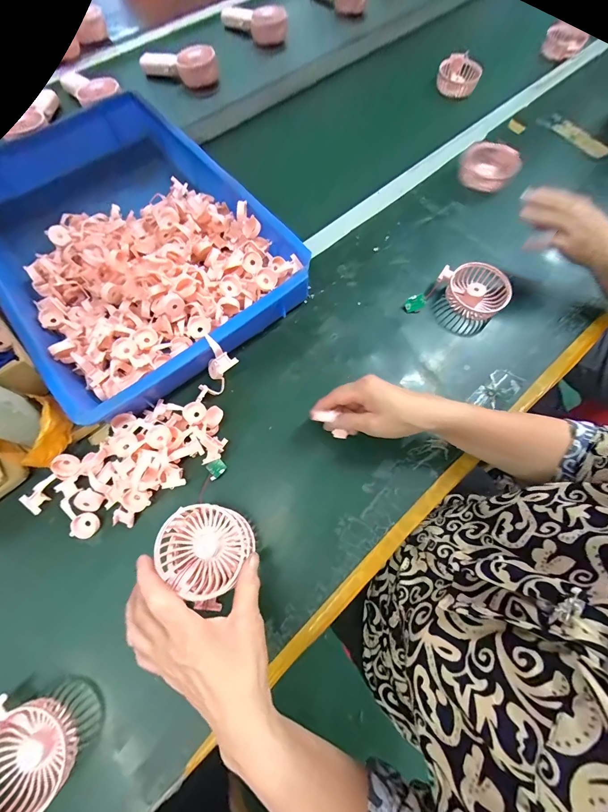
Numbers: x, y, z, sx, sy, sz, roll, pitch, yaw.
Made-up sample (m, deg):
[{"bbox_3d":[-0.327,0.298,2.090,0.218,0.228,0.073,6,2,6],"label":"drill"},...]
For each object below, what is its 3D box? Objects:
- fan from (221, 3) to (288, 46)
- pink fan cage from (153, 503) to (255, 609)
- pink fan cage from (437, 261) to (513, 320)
[{"bbox_3d":[-0.116,-0.921,0.769,0.185,0.057,0.040,35,73,13],"label":"fan"},{"bbox_3d":[-0.105,0.150,0.343,0.089,0.041,0.085,28,72,11],"label":"pink fan cage"},{"bbox_3d":[0.262,-0.180,0.499,0.101,0.041,0.081,35,73,13],"label":"pink fan cage"}]

